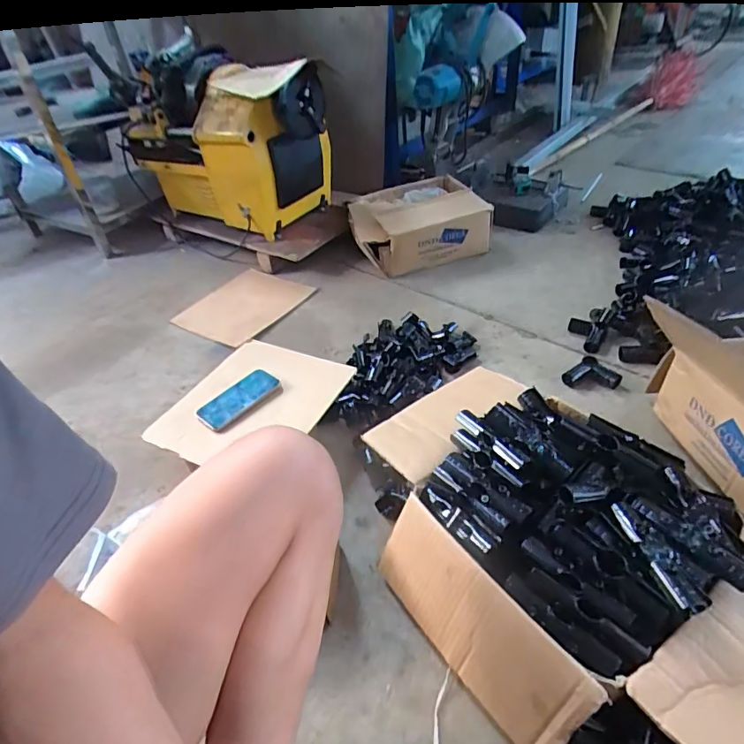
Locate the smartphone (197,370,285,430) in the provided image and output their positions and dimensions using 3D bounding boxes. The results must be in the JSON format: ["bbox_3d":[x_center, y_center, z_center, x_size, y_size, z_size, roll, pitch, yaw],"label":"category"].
[{"bbox_3d":[-0.235,0.048,0.882,0.078,0.011,0.144,29,51,33],"label":"smartphone"}]

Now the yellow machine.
[{"bbox_3d":[-0.439,-0.724,1.527,0.667,0.414,0.298,20,47,27],"label":"yellow machine"}]

